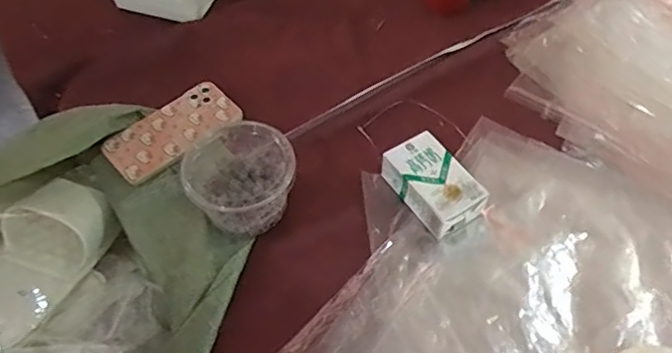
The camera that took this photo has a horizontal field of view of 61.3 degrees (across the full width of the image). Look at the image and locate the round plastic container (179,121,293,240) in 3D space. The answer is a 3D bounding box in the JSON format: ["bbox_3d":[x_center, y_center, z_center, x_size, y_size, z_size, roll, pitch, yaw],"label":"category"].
[{"bbox_3d":[-0.103,0.006,0.619,0.115,0.090,0.106,0,53,0],"label":"round plastic container"}]

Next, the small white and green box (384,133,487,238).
[{"bbox_3d":[0.108,0.008,0.637,0.068,0.045,0.108,-26,58,-18],"label":"small white and green box"}]

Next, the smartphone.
[{"bbox_3d":[-0.202,-0.056,0.707,0.162,0.015,0.081,-39,69,-24],"label":"smartphone"}]

